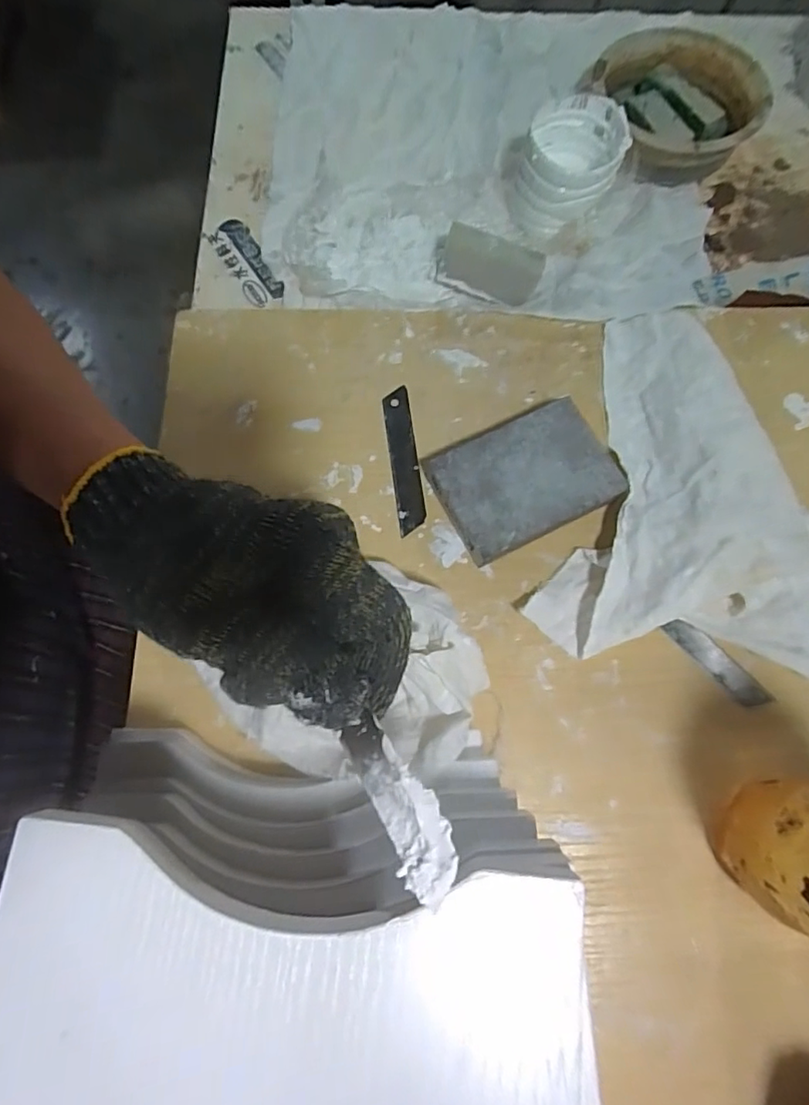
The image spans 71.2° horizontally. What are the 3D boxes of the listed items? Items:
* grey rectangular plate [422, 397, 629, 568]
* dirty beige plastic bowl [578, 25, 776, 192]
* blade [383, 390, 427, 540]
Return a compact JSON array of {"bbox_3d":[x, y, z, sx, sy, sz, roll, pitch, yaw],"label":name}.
[{"bbox_3d":[0.071,-0.044,0.342,0.099,0.026,0.072,-25,76,-8],"label":"grey rectangular plate"},{"bbox_3d":[0.200,-0.340,0.429,0.130,0.044,0.130,0,74,-1],"label":"dirty beige plastic bowl"},{"bbox_3d":[0.000,-0.059,0.359,0.017,0.005,0.097,-7,73,-5],"label":"blade"}]

